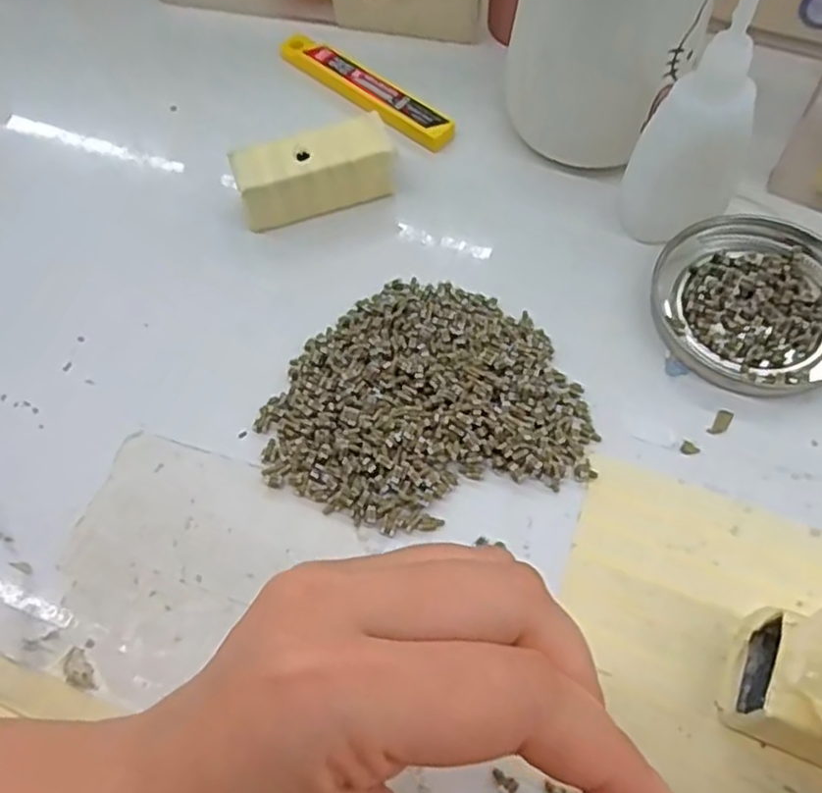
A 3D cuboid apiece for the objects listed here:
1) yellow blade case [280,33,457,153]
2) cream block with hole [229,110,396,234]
[{"bbox_3d":[-0.024,-0.146,0.347,0.103,0.008,0.022,37,70,20],"label":"yellow blade case"},{"bbox_3d":[-0.040,-0.095,0.307,0.065,0.023,0.028,-20,63,-7],"label":"cream block with hole"}]

